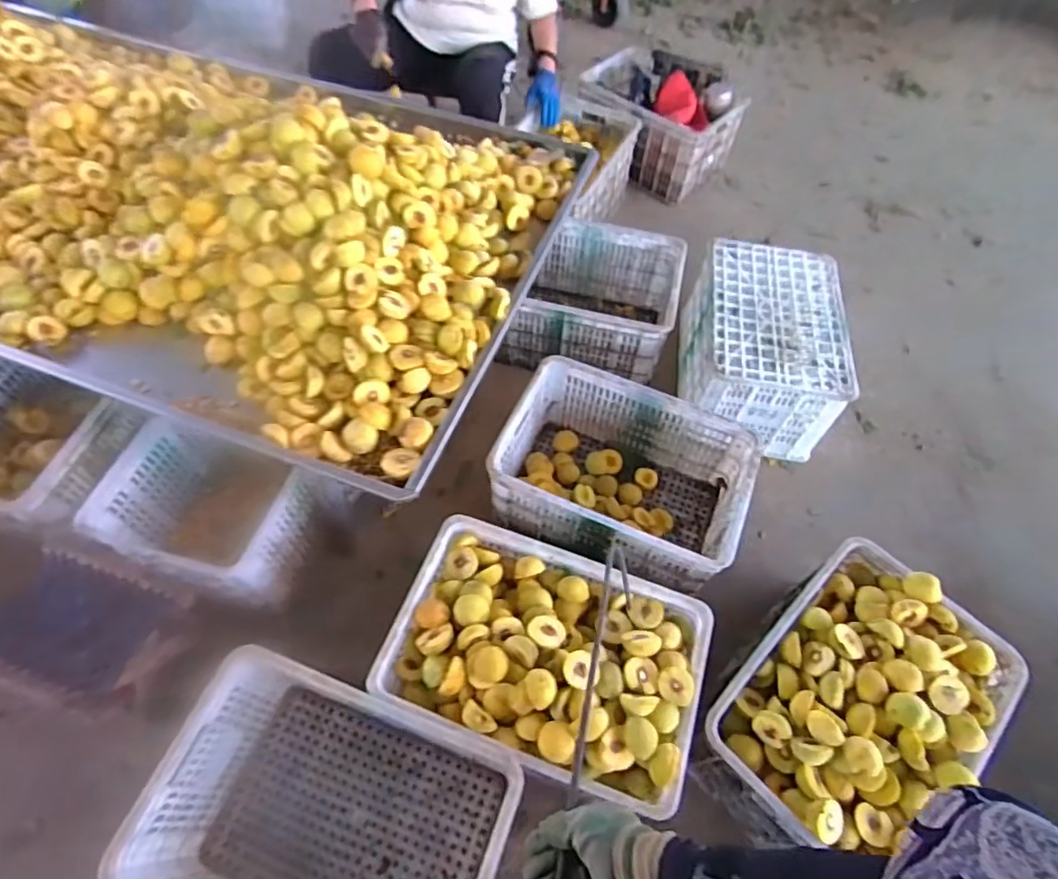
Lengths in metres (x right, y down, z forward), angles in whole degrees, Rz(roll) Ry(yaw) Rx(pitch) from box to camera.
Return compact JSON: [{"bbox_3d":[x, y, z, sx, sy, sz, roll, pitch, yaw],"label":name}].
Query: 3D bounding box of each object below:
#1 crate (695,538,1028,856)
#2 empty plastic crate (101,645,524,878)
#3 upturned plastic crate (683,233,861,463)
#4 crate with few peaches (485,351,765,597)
[{"bbox_3d":[0.578,0.473,1.075,0.357,0.228,0.516,38,64,23],"label":"crate"},{"bbox_3d":[-0.313,0.643,0.989,0.535,0.282,0.360,17,58,12],"label":"empty plastic crate"},{"bbox_3d":[0.605,-0.247,1.561,0.352,0.268,0.493,6,56,5],"label":"upturned plastic crate"},{"bbox_3d":[0.212,0.102,1.374,0.527,0.263,0.354,20,58,14],"label":"crate with few peaches"}]

